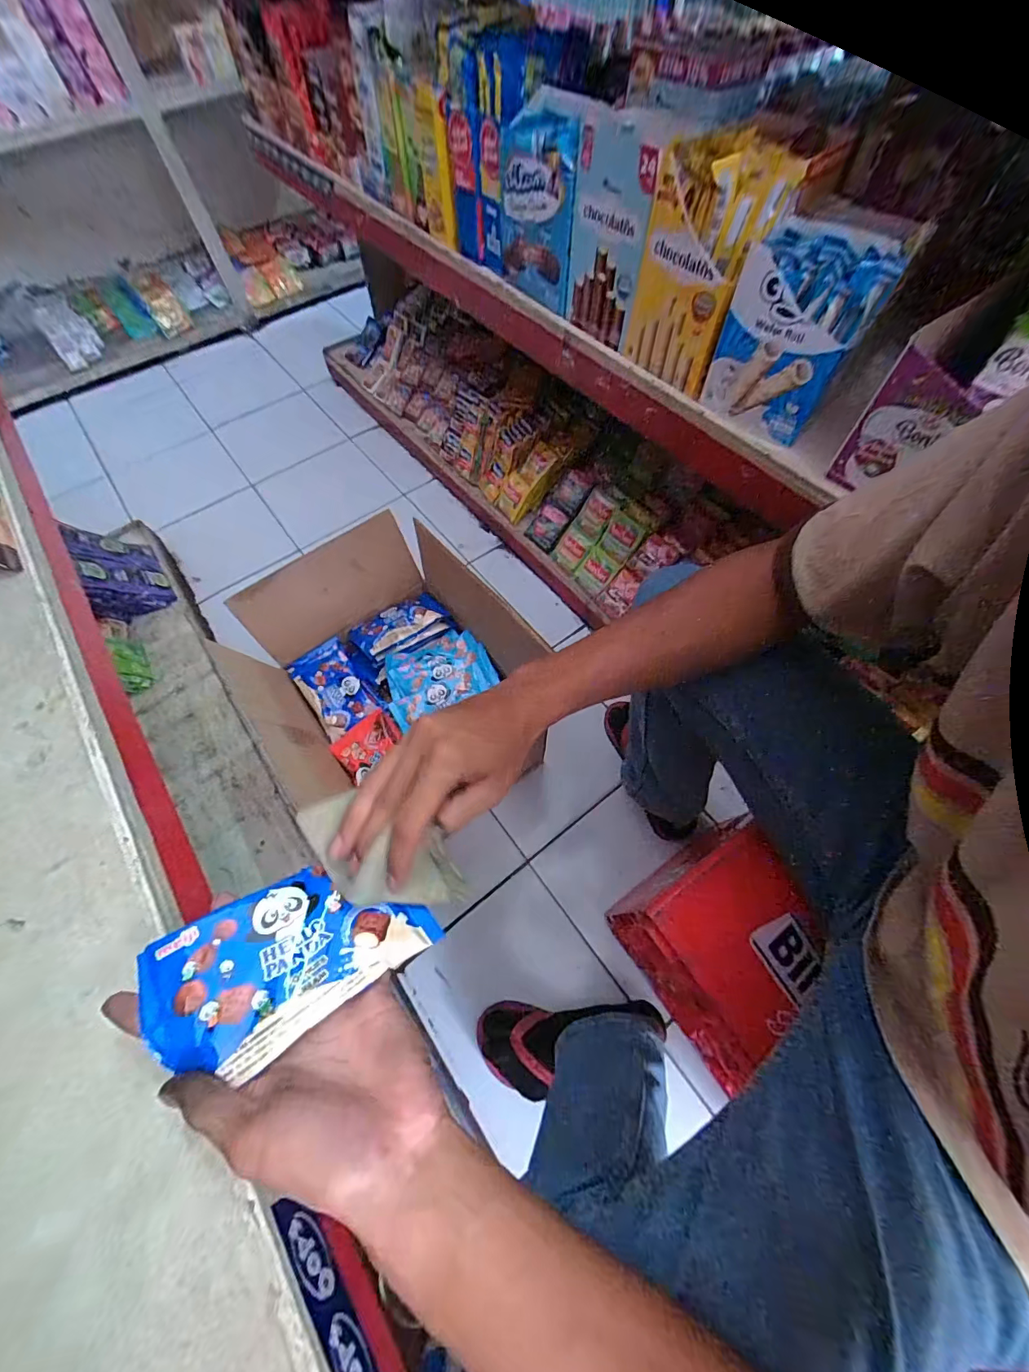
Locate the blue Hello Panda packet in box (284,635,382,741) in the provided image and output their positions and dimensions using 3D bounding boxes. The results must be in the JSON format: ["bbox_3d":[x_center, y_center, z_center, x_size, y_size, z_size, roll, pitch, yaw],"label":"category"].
[{"bbox_3d":[-0.284,-0.001,0.720,0.087,0.022,0.158,-35,67,-15],"label":"blue Hello Panda packet in box"}]

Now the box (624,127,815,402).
[{"bbox_3d":[0.188,-0.430,0.477,0.084,0.171,0.122,-41,68,-17],"label":"box"}]

